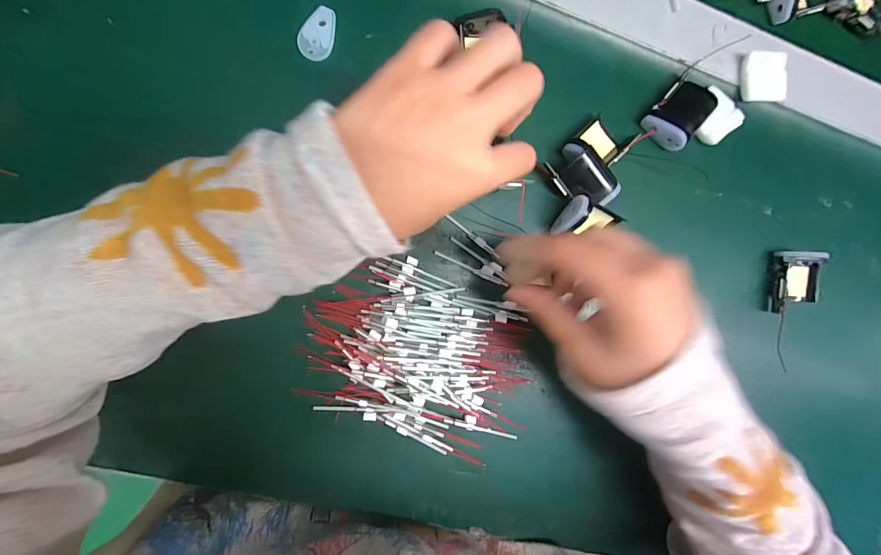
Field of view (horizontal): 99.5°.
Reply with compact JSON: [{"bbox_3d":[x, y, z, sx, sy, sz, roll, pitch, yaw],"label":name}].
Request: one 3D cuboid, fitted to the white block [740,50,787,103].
[{"bbox_3d":[0.256,-0.158,0.294,0.031,0.008,0.036,-3,93,-9],"label":"white block"}]

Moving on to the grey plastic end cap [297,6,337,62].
[{"bbox_3d":[-0.083,-0.166,0.251,0.022,0.004,0.036,10,91,-9],"label":"grey plastic end cap"}]

